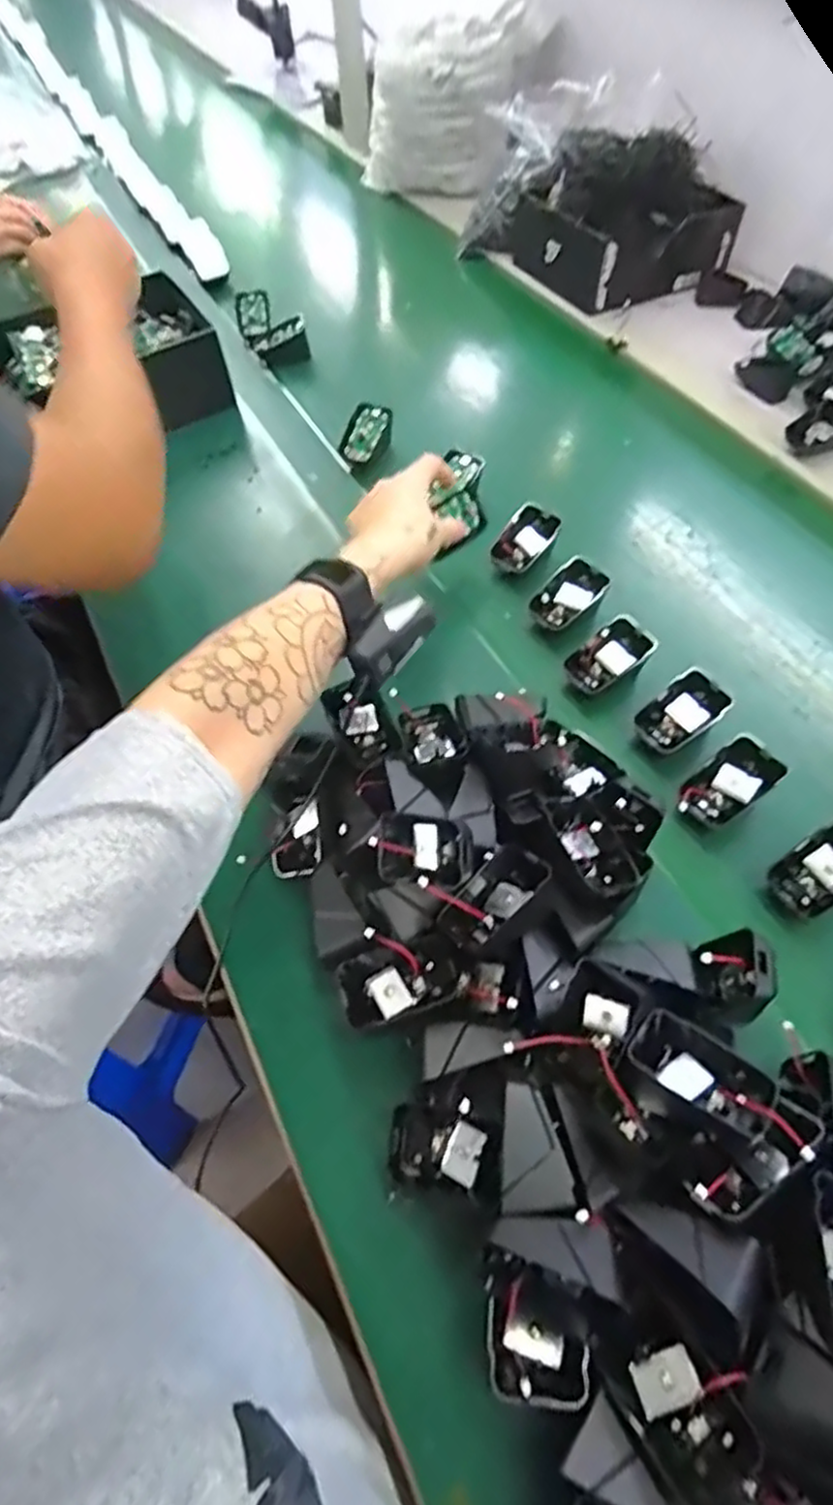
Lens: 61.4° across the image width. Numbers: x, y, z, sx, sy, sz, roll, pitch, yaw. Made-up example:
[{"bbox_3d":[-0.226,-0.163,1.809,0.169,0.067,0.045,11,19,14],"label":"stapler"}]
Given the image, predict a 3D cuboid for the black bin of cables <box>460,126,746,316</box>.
[{"bbox_3d":[0.253,-0.753,0.962,0.224,0.137,0.318,-33,62,-18],"label":"black bin of cables"}]

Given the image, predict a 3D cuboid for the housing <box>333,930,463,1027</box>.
[{"bbox_3d":[-0.008,0.138,0.430,0.074,0.026,0.045,-17,59,-10],"label":"housing"}]

